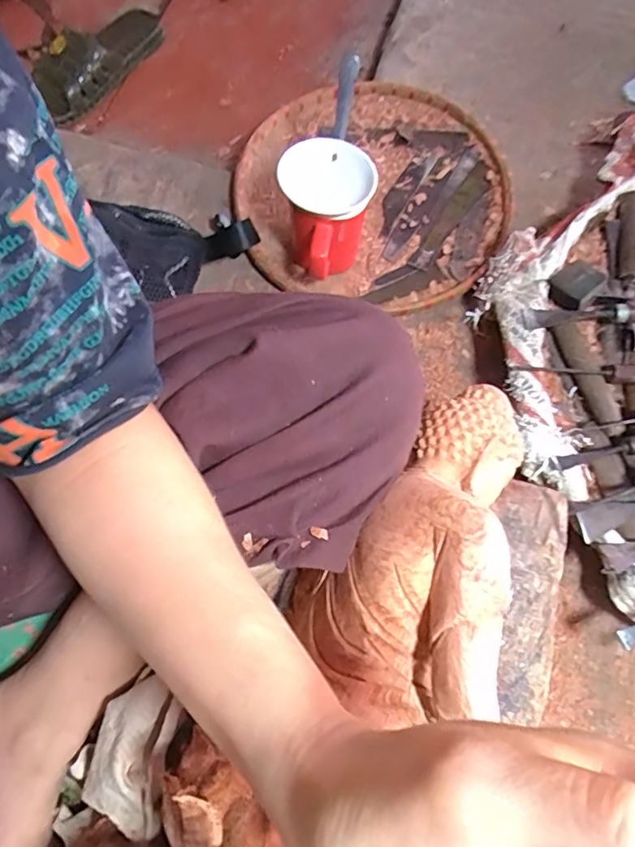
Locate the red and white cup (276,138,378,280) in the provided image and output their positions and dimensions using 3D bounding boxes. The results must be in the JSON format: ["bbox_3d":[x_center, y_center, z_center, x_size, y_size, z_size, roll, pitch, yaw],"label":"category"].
[{"bbox_3d":[0.007,-0.196,0.523,0.088,0.105,0.130,6,72,1],"label":"red and white cup"}]

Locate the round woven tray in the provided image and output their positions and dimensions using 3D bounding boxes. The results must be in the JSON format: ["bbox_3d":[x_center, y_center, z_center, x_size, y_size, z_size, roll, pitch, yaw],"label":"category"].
[{"bbox_3d":[0.065,-0.269,0.610,0.284,0.049,0.311,0,72,-1],"label":"round woven tray"}]

